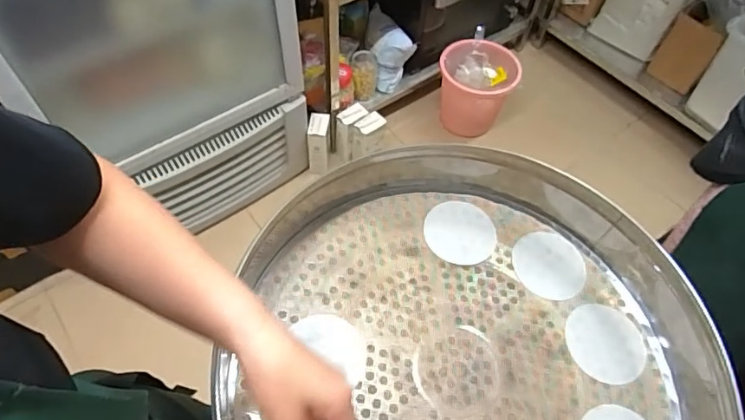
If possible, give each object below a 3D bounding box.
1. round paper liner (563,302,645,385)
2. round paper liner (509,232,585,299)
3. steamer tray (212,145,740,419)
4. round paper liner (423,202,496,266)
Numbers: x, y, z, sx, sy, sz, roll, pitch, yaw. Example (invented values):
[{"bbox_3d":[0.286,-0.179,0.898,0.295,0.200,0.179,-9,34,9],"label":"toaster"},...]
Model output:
[{"bbox_3d":[0.281,0.158,0.603,0.098,0.007,0.092,2,56,-3],"label":"round paper liner"},{"bbox_3d":[0.231,0.071,0.653,0.096,0.004,0.091,2,56,-3],"label":"round paper liner"},{"bbox_3d":[0.102,0.152,0.541,0.523,0.097,0.503,28,59,14],"label":"steamer tray"},{"bbox_3d":[0.117,0.030,0.668,0.093,0.005,0.094,2,56,-3],"label":"round paper liner"}]

